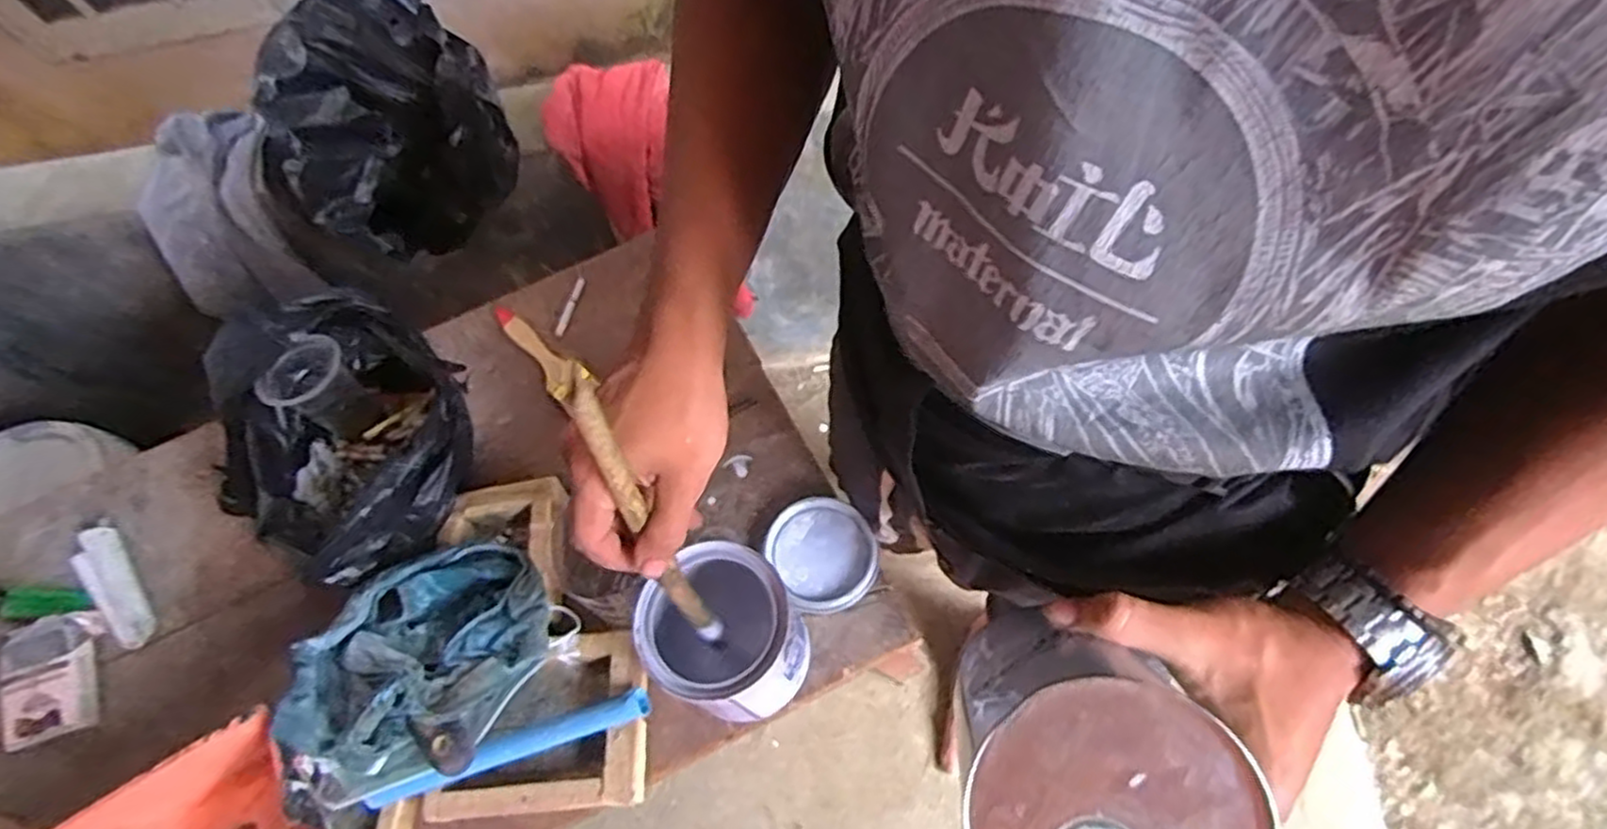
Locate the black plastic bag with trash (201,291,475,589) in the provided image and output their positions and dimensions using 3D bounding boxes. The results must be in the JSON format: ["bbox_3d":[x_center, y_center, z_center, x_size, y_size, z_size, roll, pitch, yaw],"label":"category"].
[{"bbox_3d":[-0.397,0.010,0.628,0.205,0.137,0.193,29,72,18],"label":"black plastic bag with trash"}]

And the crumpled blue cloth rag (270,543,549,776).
[{"bbox_3d":[-0.284,0.182,0.557,0.166,0.077,0.191,15,68,13],"label":"crumpled blue cloth rag"}]

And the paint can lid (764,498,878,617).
[{"bbox_3d":[0.017,0.118,0.631,0.085,0.010,0.096,-30,66,-8],"label":"paint can lid"}]

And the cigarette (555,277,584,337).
[{"bbox_3d":[-0.237,-0.110,0.751,0.009,0.004,0.064,17,79,12],"label":"cigarette"}]

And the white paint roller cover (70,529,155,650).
[{"bbox_3d":[-0.614,0.154,0.655,0.035,0.027,0.116,-36,67,-10],"label":"white paint roller cover"}]

